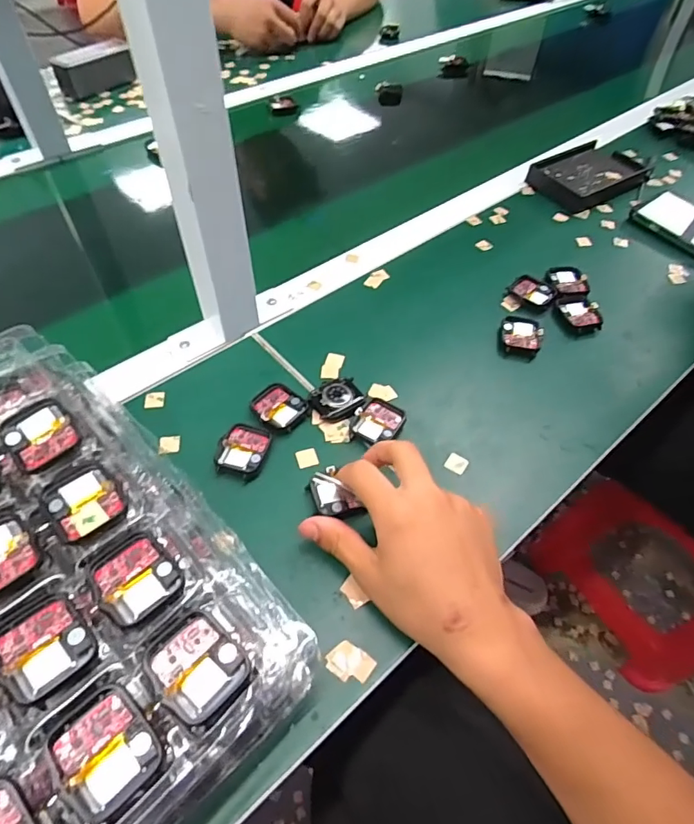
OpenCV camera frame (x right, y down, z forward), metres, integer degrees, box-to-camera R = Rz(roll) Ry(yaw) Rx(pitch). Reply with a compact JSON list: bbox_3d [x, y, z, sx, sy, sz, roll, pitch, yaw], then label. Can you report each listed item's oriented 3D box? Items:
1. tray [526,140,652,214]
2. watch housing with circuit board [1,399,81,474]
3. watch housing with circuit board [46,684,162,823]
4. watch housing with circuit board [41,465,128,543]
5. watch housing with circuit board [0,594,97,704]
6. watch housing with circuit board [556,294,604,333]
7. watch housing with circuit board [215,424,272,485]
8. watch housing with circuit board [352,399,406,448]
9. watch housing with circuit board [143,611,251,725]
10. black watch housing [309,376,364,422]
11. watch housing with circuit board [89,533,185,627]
[{"bbox_3d":[0.326,-0.319,0.671,0.162,0.019,0.101,-25,58,-20],"label":"tray"},{"bbox_3d":[-0.182,0.012,0.298,0.036,0.009,0.041,-35,61,-25],"label":"watch housing with circuit board"},{"bbox_3d":[-0.103,0.144,0.214,0.036,0.009,0.041,-36,62,-25],"label":"watch housing with circuit board"},{"bbox_3d":[-0.146,0.049,0.279,0.036,0.004,0.042,-34,61,-25],"label":"watch housing with circuit board"},{"bbox_3d":[-0.142,0.109,0.236,0.036,0.005,0.039,-36,62,-26],"label":"watch housing with circuit board"},{"bbox_3d":[0.235,-0.101,0.510,0.036,0.014,0.047,-8,53,-8],"label":"watch housing with circuit board"},{"bbox_3d":[-0.083,0.030,0.398,0.038,0.006,0.045,13,53,8],"label":"watch housing with circuit board"},{"bbox_3d":[0.027,0.010,0.420,0.036,0.013,0.040,22,55,14],"label":"watch housing with circuit board"},{"bbox_3d":[-0.070,0.118,0.236,0.041,0.009,0.036,38,60,24],"label":"watch housing with circuit board"},{"bbox_3d":[-0.009,-0.011,0.430,0.047,0.006,0.038,-28,58,-21],"label":"black watch housing"},{"bbox_3d":[-0.108,0.085,0.258,0.037,0.005,0.042,-33,60,-24],"label":"watch housing with circuit board"}]

